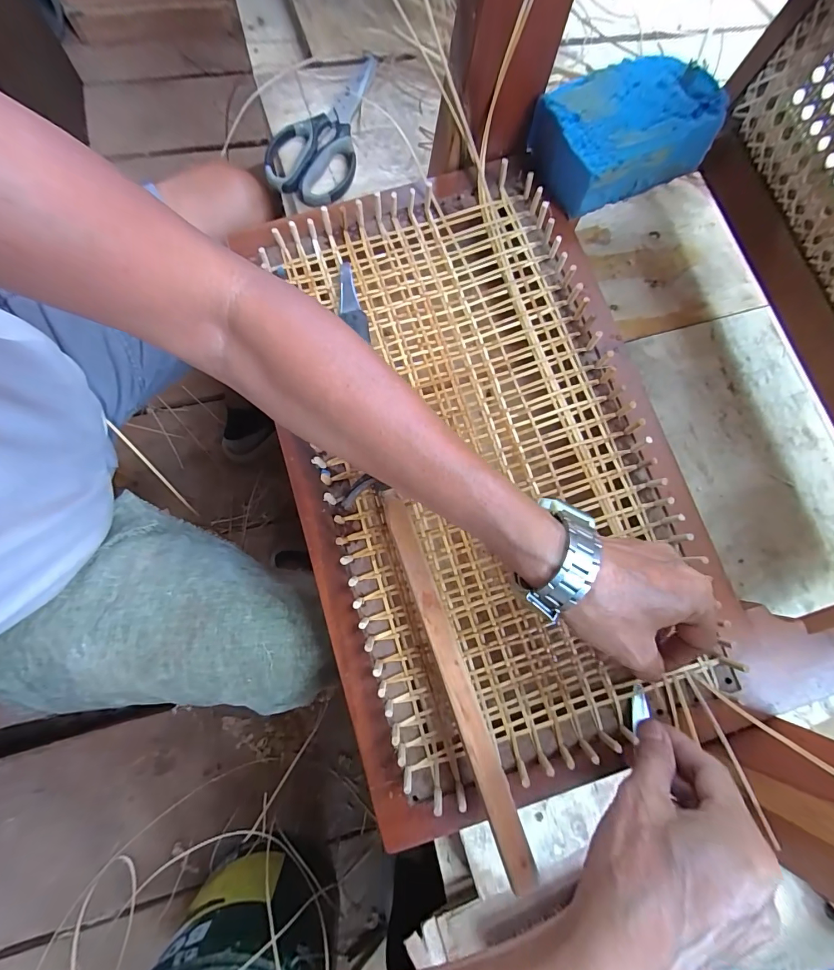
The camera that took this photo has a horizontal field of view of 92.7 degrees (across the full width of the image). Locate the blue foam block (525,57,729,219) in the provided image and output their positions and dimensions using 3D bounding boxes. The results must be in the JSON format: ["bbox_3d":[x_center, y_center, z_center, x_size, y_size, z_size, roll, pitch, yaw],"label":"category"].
[{"bbox_3d":[0.172,-0.295,0.336,0.143,0.047,0.091,-21,80,-4],"label":"blue foam block"}]

